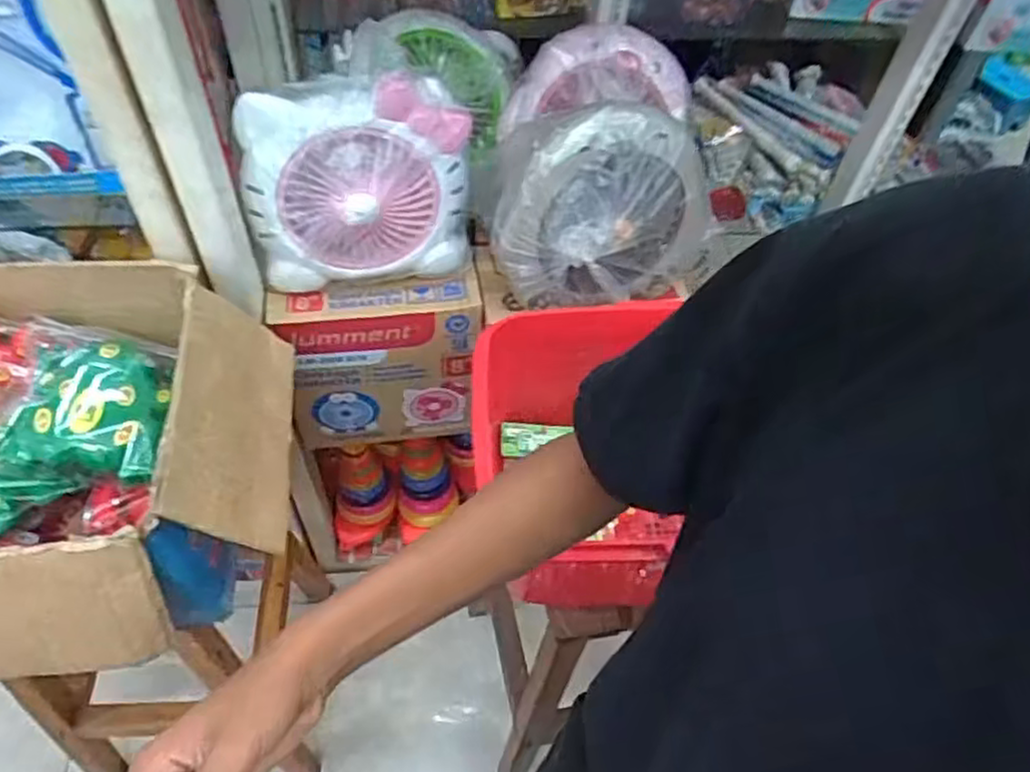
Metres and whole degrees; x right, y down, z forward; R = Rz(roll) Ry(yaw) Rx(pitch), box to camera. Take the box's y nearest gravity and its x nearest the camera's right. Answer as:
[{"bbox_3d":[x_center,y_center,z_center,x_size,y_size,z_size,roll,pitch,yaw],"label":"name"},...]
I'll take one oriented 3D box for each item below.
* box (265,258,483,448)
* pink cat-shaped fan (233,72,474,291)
[{"bbox_3d":[-0.184,-0.032,1.002,0.253,0.275,0.073,-3,53,-8],"label":"box"},{"bbox_3d":[-0.181,-0.236,0.834,0.244,0.233,0.081,-2,53,-7],"label":"pink cat-shaped fan"}]

